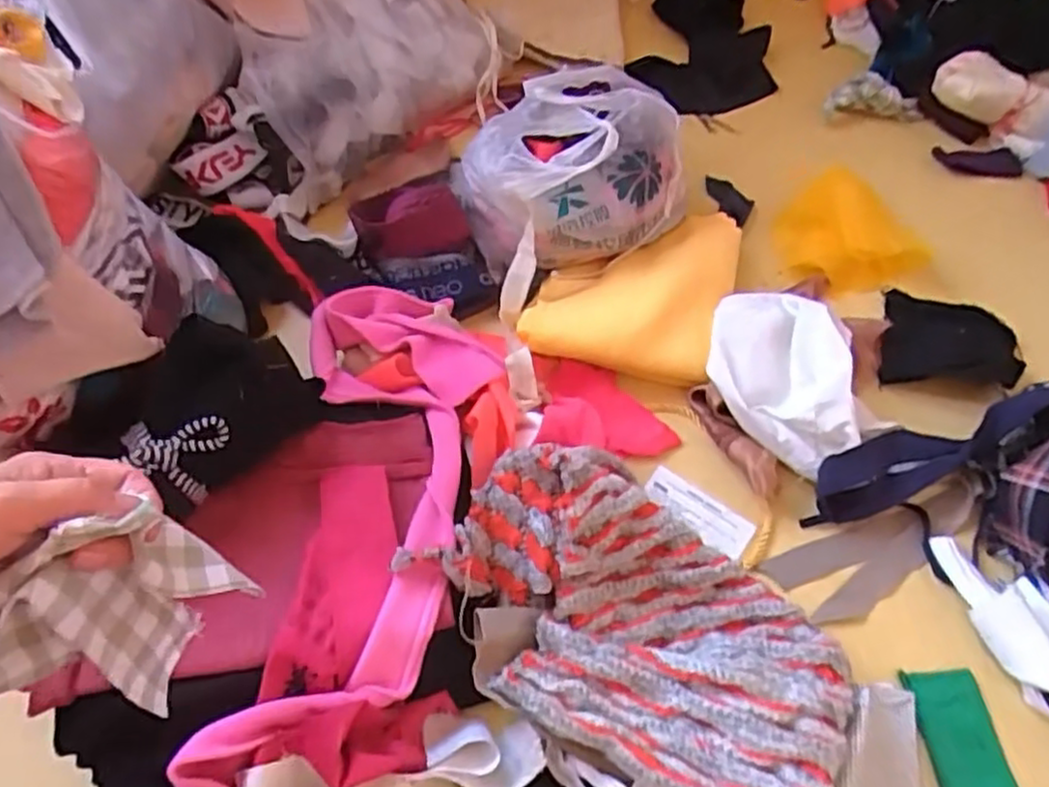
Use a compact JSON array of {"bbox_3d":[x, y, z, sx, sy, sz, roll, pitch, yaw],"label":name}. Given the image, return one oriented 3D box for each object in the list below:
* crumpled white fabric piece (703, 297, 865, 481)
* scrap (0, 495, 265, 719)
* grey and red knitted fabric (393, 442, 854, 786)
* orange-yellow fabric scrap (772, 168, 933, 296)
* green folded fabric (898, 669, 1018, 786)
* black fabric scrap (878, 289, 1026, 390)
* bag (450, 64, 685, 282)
[{"bbox_3d":[0.224,-0.020,0.625,0.127,0.062,0.176,12,59,5],"label":"crumpled white fabric piece"},{"bbox_3d":[-0.211,0.118,0.351,0.133,0.115,0.053,-32,65,-19],"label":"scrap"},{"bbox_3d":[0.070,0.139,0.445,0.277,0.086,0.155,28,62,14],"label":"grey and red knitted fabric"},{"bbox_3d":[0.318,-0.150,0.717,0.098,0.059,0.138,-37,67,-21],"label":"orange-yellow fabric scrap"},{"bbox_3d":[0.307,0.248,0.504,0.054,0.004,0.101,-4,59,-5],"label":"green folded fabric"},{"bbox_3d":[0.397,-0.049,0.669,0.122,0.028,0.103,14,59,6],"label":"black fabric scrap"},{"bbox_3d":[0.042,-0.221,0.688,0.190,0.109,0.189,41,66,20],"label":"bag"}]

